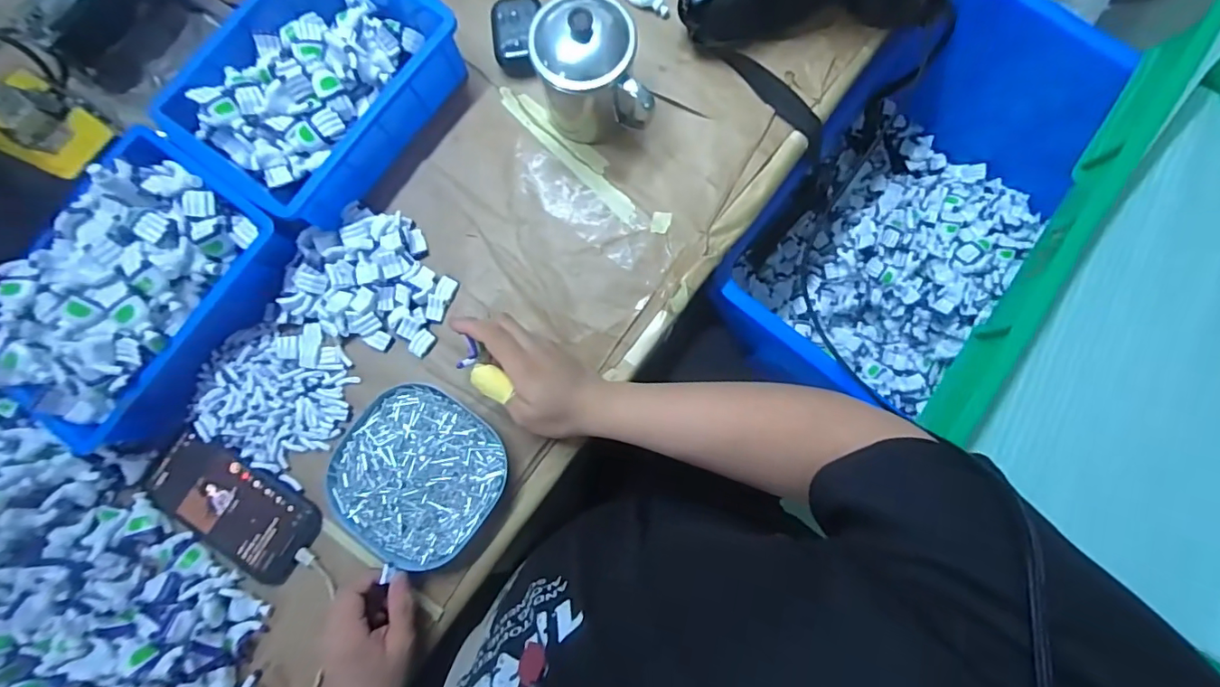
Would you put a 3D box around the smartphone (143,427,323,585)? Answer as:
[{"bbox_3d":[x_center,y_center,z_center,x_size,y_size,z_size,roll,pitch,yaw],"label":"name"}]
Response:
[{"bbox_3d":[-0.356,0.152,0.488,0.167,0.015,0.083,30,83,3],"label":"smartphone"}]

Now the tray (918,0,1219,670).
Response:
[{"bbox_3d":[0.575,-0.015,0.480,0.363,0.093,0.535,34,84,3],"label":"tray"}]

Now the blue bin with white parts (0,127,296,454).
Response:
[{"bbox_3d":[-0.428,-0.047,0.457,0.166,0.080,0.254,35,84,3],"label":"blue bin with white parts"}]

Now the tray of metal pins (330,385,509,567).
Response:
[{"bbox_3d":[-0.174,0.119,0.470,0.146,0.030,0.144,34,84,3],"label":"tray of metal pins"}]

